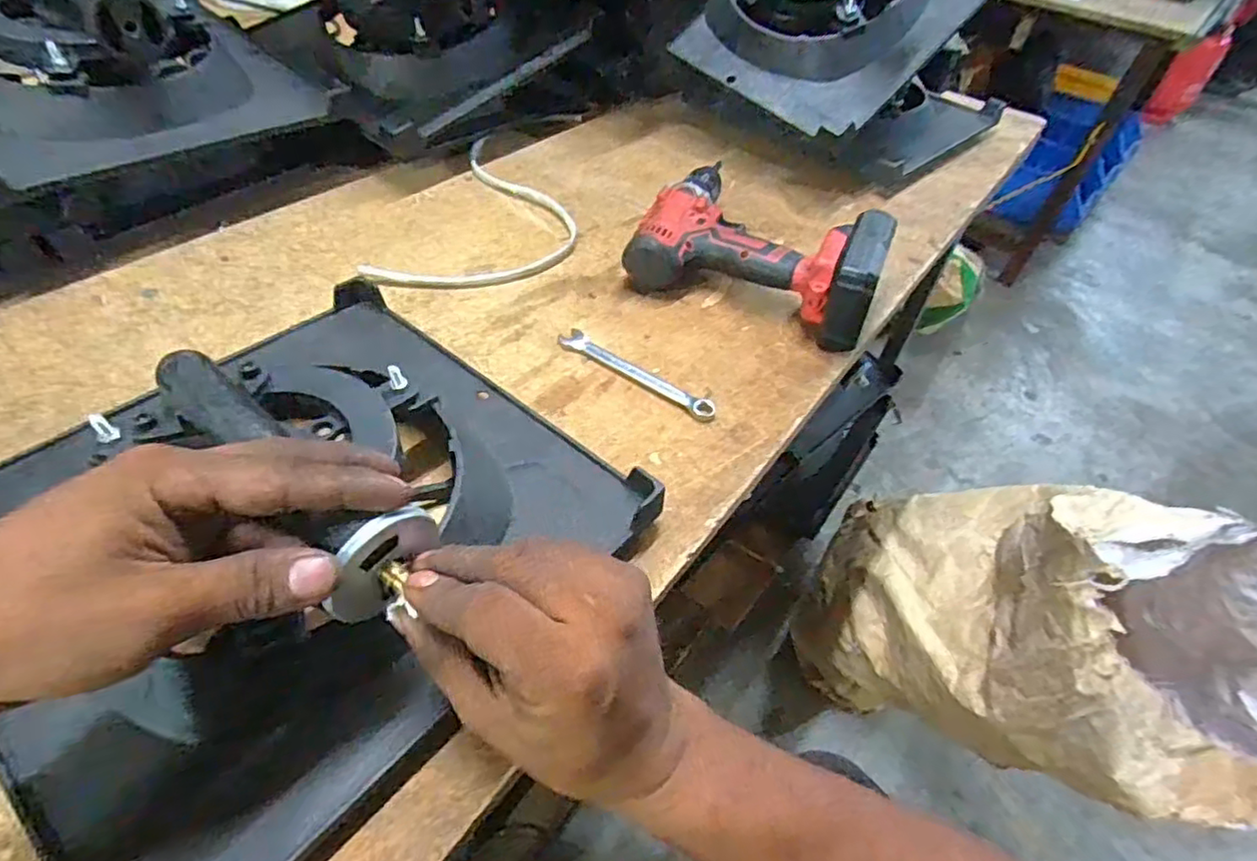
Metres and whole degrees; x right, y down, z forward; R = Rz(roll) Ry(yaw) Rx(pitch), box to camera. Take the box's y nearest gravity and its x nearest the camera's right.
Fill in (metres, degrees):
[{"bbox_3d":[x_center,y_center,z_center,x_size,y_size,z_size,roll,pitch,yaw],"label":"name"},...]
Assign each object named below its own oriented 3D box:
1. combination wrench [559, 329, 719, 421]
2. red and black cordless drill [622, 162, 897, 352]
[{"bbox_3d":[0.005,-0.044,0.475,0.134,0.010,0.020,32,52,22],"label":"combination wrench"},{"bbox_3d":[0.119,-0.167,0.557,0.199,0.075,0.174,20,48,12],"label":"red and black cordless drill"}]

